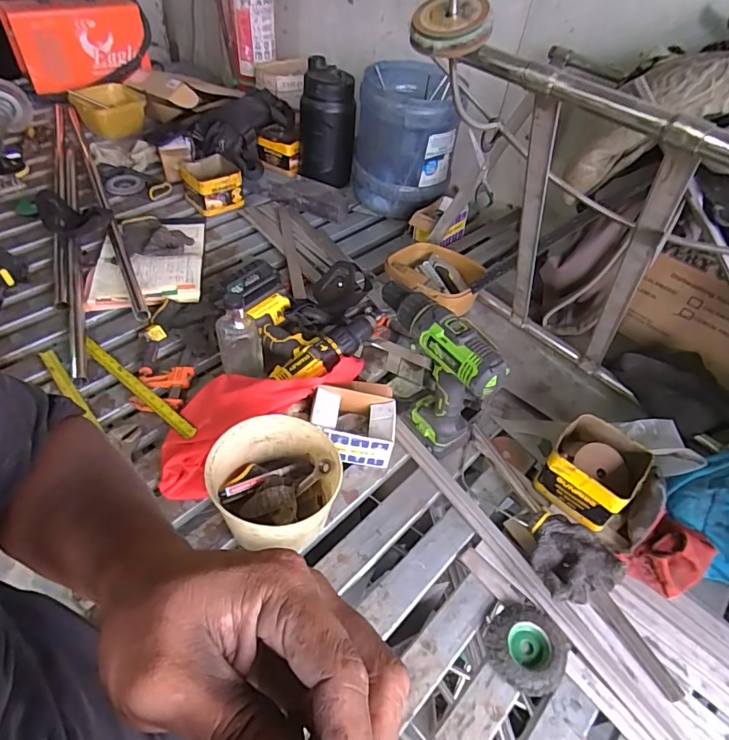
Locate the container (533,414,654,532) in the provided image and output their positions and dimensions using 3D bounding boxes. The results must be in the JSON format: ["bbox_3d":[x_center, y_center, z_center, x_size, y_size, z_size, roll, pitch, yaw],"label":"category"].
[{"bbox_3d":[0.338,0.151,0.722,0.112,0.094,0.128,35,53,23],"label":"container"}]

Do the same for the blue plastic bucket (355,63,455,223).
[{"bbox_3d":[0.094,-0.550,1.187,0.229,0.304,0.249,6,48,-1],"label":"blue plastic bucket"}]

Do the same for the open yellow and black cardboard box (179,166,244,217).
[{"bbox_3d":[-0.375,-0.453,1.187,0.108,0.094,0.123,-31,58,-30],"label":"open yellow and black cardboard box"}]

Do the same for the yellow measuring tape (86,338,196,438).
[{"bbox_3d":[-0.376,0.027,0.792,0.306,0.007,0.021,32,75,26],"label":"yellow measuring tape"}]

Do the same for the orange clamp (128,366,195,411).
[{"bbox_3d":[-0.338,0.033,0.800,0.086,0.024,0.087,1,48,-6],"label":"orange clamp"}]

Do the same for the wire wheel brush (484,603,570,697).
[{"bbox_3d":[0.200,0.341,0.592,0.096,0.019,0.092,3,48,-4],"label":"wire wheel brush"}]

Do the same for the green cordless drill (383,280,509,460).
[{"bbox_3d":[0.101,0.005,0.730,0.068,0.235,0.222,-22,54,-24],"label":"green cordless drill"}]

